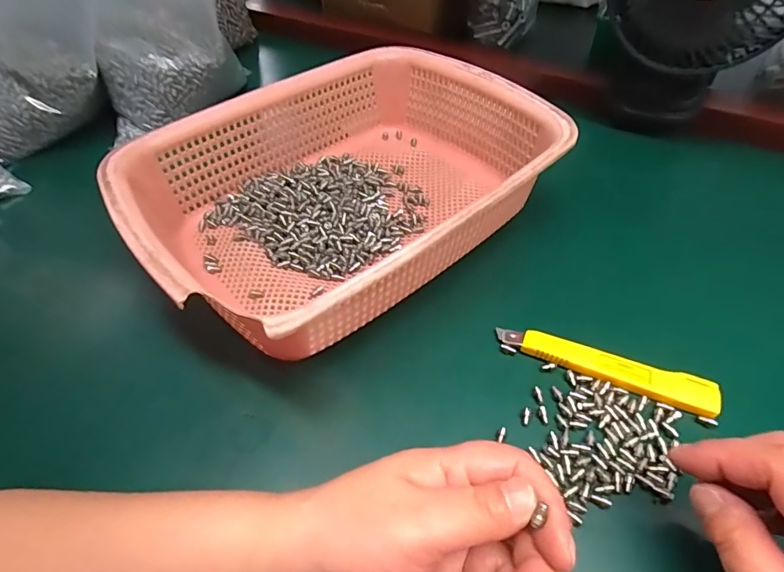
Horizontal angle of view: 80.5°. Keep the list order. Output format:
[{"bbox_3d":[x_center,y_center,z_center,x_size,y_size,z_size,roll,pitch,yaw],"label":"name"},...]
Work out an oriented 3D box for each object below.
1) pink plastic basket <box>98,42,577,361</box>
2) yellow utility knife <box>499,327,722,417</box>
[{"bbox_3d":[-0.031,-0.075,0.344,0.289,0.081,0.210,-34,59,-23],"label":"pink plastic basket"},{"bbox_3d":[0.131,0.048,0.284,0.127,0.008,0.021,18,54,14],"label":"yellow utility knife"}]

